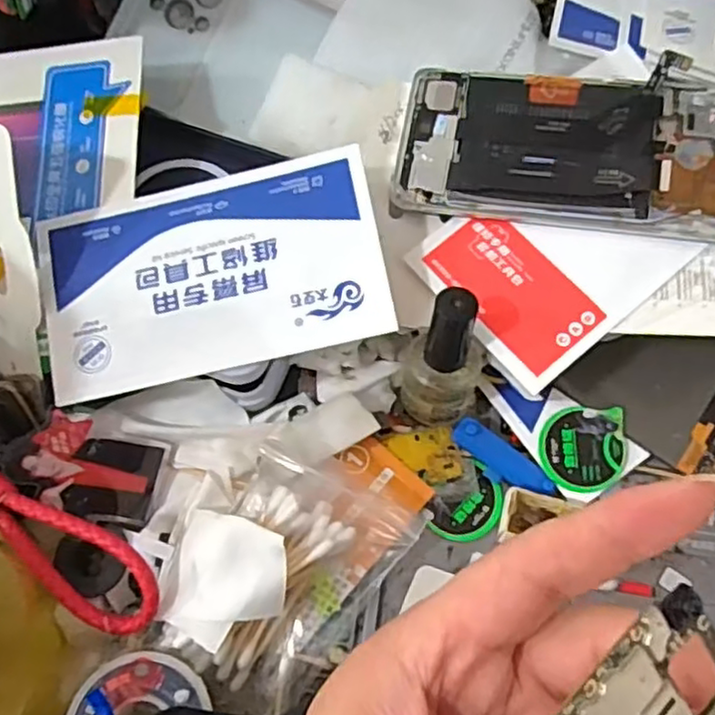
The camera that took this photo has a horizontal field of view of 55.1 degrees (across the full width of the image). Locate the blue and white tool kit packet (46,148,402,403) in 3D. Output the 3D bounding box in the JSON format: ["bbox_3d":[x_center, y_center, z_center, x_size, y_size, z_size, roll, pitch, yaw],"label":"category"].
[{"bbox_3d":[-0.061,-0.035,0.284,0.138,0.007,0.082,-12,78,6],"label":"blue and white tool kit packet"}]

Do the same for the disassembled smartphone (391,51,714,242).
[{"bbox_3d":[0.102,-0.090,0.295,0.167,0.014,0.074,8,72,9],"label":"disassembled smartphone"}]

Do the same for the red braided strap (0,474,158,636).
[{"bbox_3d":[-0.118,0.079,0.273,0.086,0.009,0.036,24,98,8],"label":"red braided strap"}]

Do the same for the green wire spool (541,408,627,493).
[{"bbox_3d":[0.101,0.041,0.304,0.037,0.007,0.035,0,68,0],"label":"green wire spool"}]

